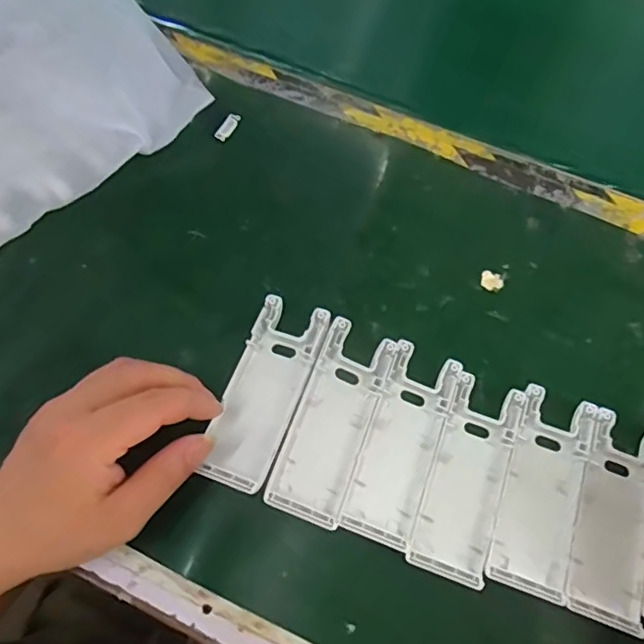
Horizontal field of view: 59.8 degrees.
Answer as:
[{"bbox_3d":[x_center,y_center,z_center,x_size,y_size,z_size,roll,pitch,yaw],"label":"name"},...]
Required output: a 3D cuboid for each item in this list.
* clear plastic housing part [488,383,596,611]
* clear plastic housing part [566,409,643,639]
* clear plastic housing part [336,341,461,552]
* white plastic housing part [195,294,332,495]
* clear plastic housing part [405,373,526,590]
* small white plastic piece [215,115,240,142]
[{"bbox_3d":[0.116,0.088,0.295,0.039,0.010,0.102,18,67,7],"label":"clear plastic housing part"},{"bbox_3d":[0.152,0.101,0.290,0.038,0.010,0.102,19,67,7],"label":"clear plastic housing part"},{"bbox_3d":[0.043,0.065,0.300,0.039,0.012,0.102,18,67,7],"label":"clear plastic housing part"},{"bbox_3d":[-0.030,0.037,0.299,0.040,0.015,0.103,17,66,6],"label":"white plastic housing part"},{"bbox_3d":[0.078,0.082,0.297,0.039,0.010,0.102,20,67,7],"label":"clear plastic housing part"},{"bbox_3d":[-0.063,-0.132,0.380,0.007,0.006,0.022,33,70,12],"label":"small white plastic piece"}]

